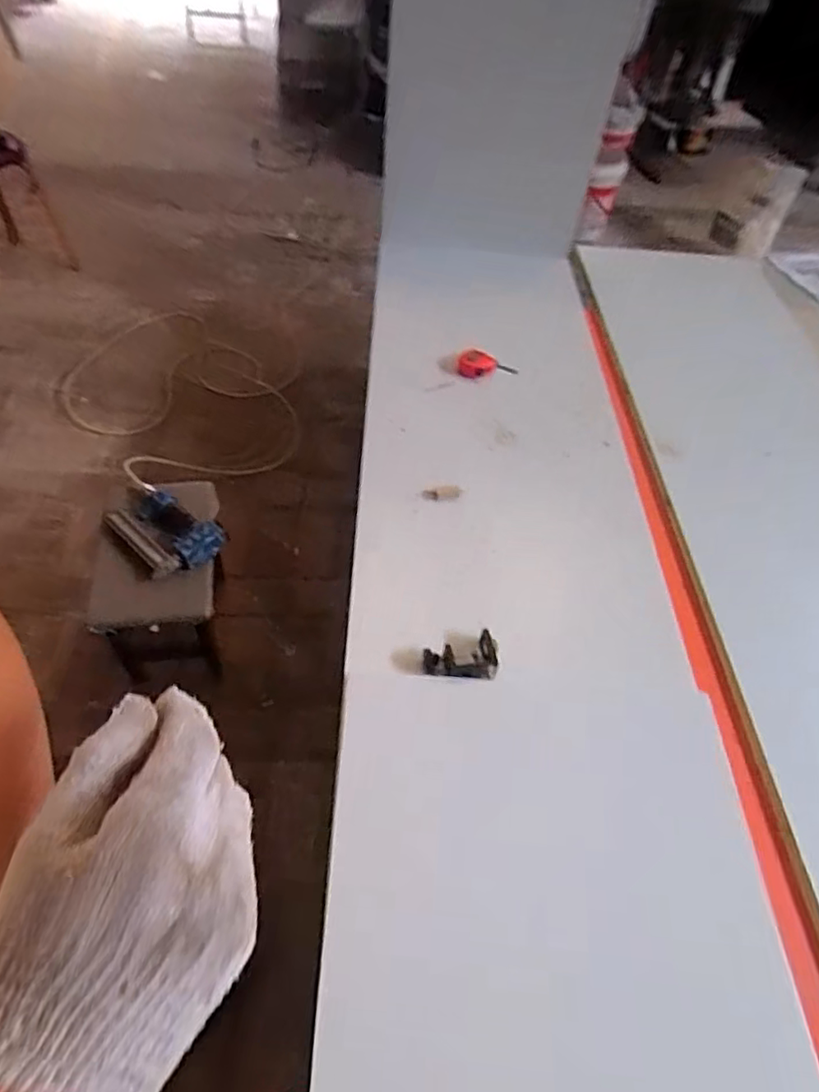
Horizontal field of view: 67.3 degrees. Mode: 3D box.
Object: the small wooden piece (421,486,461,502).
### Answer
[{"bbox_3d":[0.067,-0.109,1.289,0.081,0.018,0.027,1,51,-2],"label":"small wooden piece"}]

